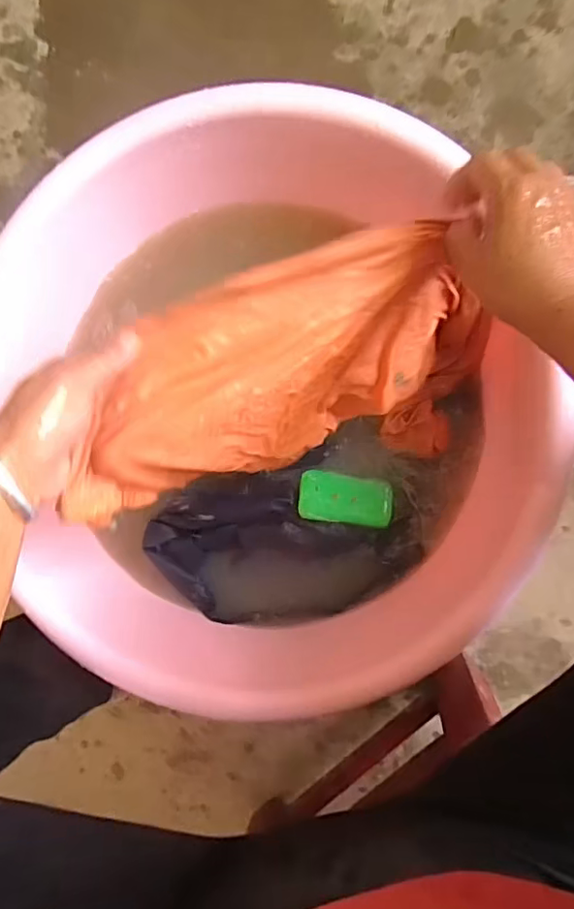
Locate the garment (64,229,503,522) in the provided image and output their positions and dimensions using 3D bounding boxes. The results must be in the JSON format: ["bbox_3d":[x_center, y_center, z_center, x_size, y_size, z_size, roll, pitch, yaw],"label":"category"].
[{"bbox_3d":[0.023,-0.058,0.467,0.323,0.260,0.147,-18,87,8],"label":"garment"}]

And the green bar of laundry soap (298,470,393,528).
[{"bbox_3d":[0.064,0.049,0.593,0.099,0.024,0.051,8,91,9],"label":"green bar of laundry soap"}]

